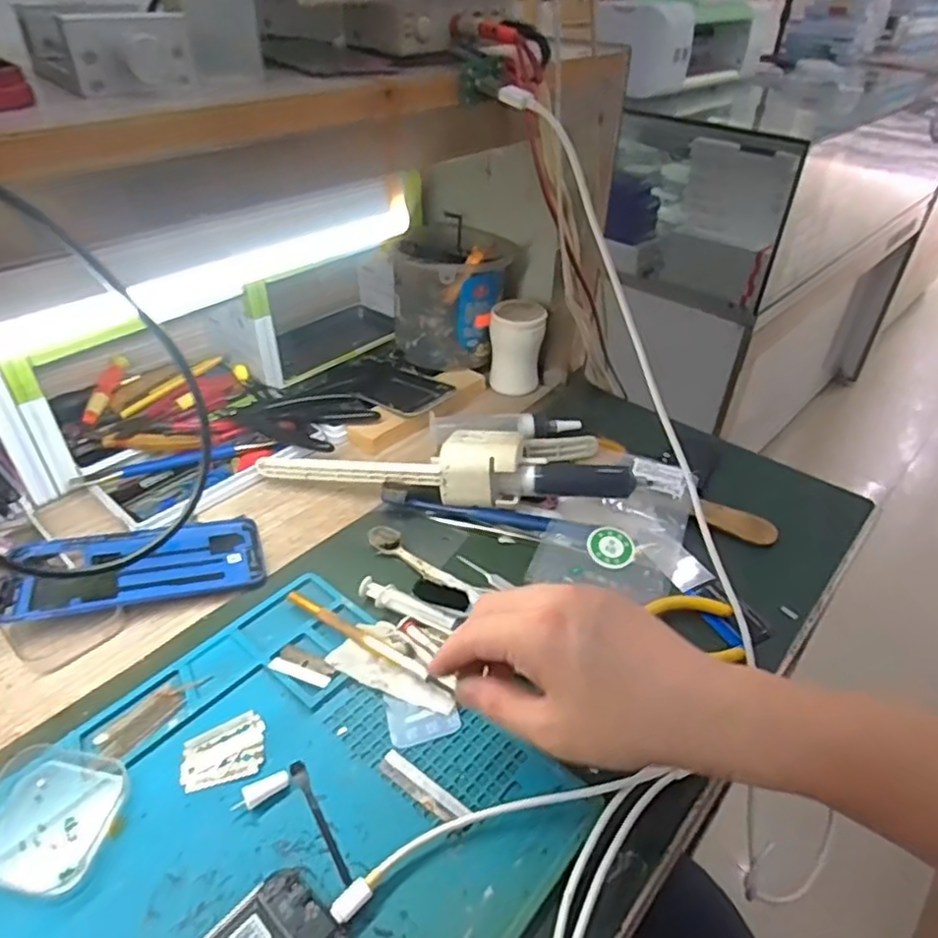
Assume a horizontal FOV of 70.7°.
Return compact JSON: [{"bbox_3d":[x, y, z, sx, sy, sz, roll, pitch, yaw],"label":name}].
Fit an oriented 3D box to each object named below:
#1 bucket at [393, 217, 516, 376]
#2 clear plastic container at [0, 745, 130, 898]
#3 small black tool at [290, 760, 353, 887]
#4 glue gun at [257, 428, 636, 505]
[{"bbox_3d":[-0.015,-0.173,0.685,0.113,0.127,0.115,11,39,10],"label":"bucket"},{"bbox_3d":[-0.213,0.174,0.332,0.067,0.011,0.064,7,38,5],"label":"clear plastic container"},{"bbox_3d":[-0.076,0.178,0.338,0.008,0.004,0.070,-20,44,-27],"label":"small black tool"},{"bbox_3d":[-0.021,-0.012,0.536,0.285,0.054,0.079,6,38,4],"label":"glue gun"}]

